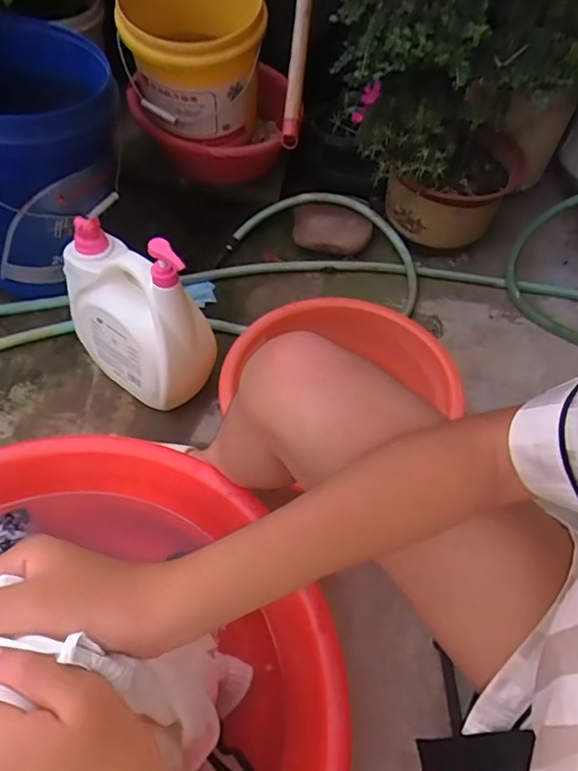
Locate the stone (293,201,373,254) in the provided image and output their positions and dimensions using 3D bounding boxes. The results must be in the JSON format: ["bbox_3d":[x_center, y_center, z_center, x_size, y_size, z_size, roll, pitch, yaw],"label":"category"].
[{"bbox_3d":[0.091,-0.329,1.138,0.162,0.072,0.096,10,54,-4],"label":"stone"}]

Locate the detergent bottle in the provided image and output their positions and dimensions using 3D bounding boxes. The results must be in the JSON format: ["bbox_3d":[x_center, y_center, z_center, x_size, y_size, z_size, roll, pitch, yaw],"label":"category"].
[{"bbox_3d":[-0.235,-0.106,0.817,0.240,0.309,0.097,36,56,15],"label":"detergent bottle"}]

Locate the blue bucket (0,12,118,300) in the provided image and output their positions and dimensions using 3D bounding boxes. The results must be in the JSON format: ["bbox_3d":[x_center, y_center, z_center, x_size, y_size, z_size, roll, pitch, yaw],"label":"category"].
[{"bbox_3d":[-0.467,-0.427,0.963,0.305,0.347,0.368,-15,59,-20],"label":"blue bucket"}]

